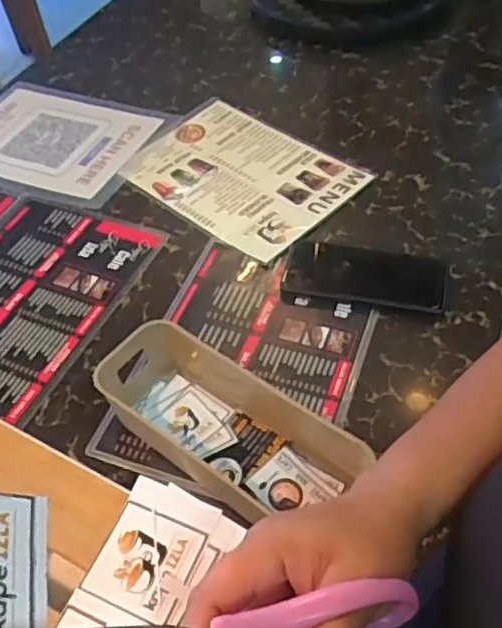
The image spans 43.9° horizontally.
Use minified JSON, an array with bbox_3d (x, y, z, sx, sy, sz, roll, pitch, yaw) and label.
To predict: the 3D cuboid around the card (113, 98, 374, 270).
[{"bbox_3d":[-0.014,-0.192,0.817,0.216,0.009,0.298,-39,57,-24],"label":"card"}]

